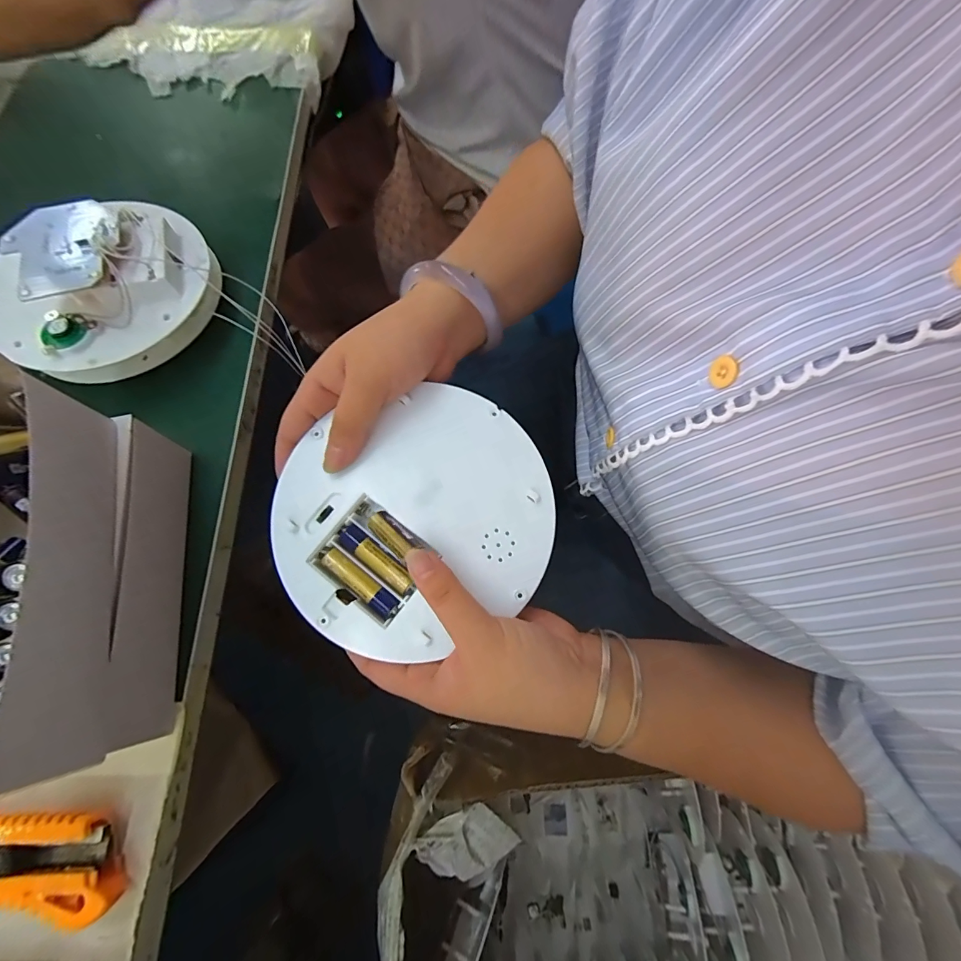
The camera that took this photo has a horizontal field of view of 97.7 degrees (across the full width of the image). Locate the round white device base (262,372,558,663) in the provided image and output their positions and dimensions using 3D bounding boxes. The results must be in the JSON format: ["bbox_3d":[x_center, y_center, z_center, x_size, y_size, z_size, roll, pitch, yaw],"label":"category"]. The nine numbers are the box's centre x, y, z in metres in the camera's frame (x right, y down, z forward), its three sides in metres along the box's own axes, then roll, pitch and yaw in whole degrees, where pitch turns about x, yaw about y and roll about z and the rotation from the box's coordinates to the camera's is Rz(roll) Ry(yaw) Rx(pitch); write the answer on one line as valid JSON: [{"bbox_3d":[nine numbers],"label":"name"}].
[{"bbox_3d":[-0.036,0.019,0.232,0.147,0.017,0.132,-22,71,-7],"label":"round white device base"}]

